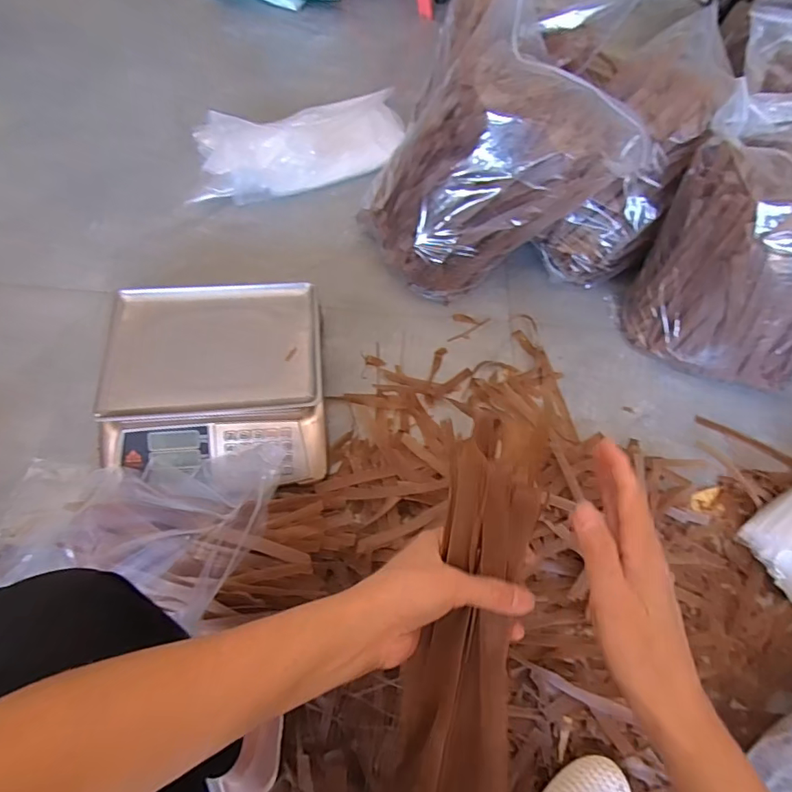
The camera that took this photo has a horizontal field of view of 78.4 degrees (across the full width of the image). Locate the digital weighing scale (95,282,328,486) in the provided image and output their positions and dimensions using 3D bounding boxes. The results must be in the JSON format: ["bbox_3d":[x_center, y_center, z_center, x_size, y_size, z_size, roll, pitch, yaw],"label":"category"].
[{"bbox_3d":[-0.279,-0.027,0.784,0.324,0.108,0.327,-2,62,-5],"label":"digital weighing scale"}]

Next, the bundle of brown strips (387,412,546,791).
[{"bbox_3d":[0.045,0.199,0.331,0.075,0.032,0.366,10,91,2],"label":"bundle of brown strips"}]

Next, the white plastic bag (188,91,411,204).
[{"bbox_3d":[-0.200,-0.558,1.078,0.525,0.117,0.216,-26,67,-16],"label":"white plastic bag"}]

